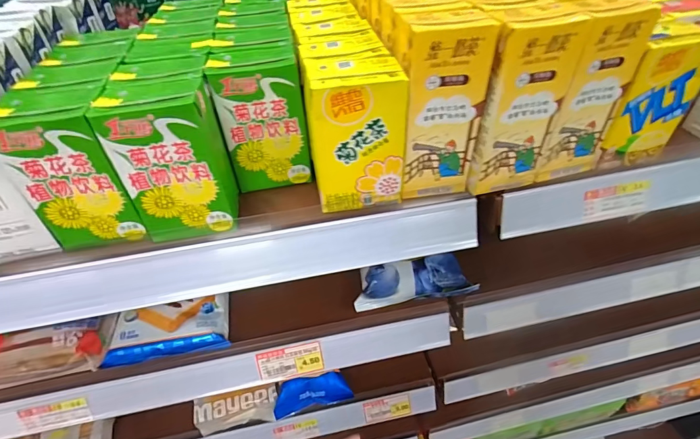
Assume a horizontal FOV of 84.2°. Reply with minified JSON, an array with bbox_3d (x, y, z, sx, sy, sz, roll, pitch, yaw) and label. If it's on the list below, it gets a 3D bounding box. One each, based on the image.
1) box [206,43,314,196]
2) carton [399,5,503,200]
[{"bbox_3d":[-0.071,-0.081,0.322,0.064,0.102,0.044,-9,46,-6],"label":"box"},{"bbox_3d":[0.067,-0.084,0.295,0.057,0.128,0.046,-7,45,-4],"label":"carton"}]

